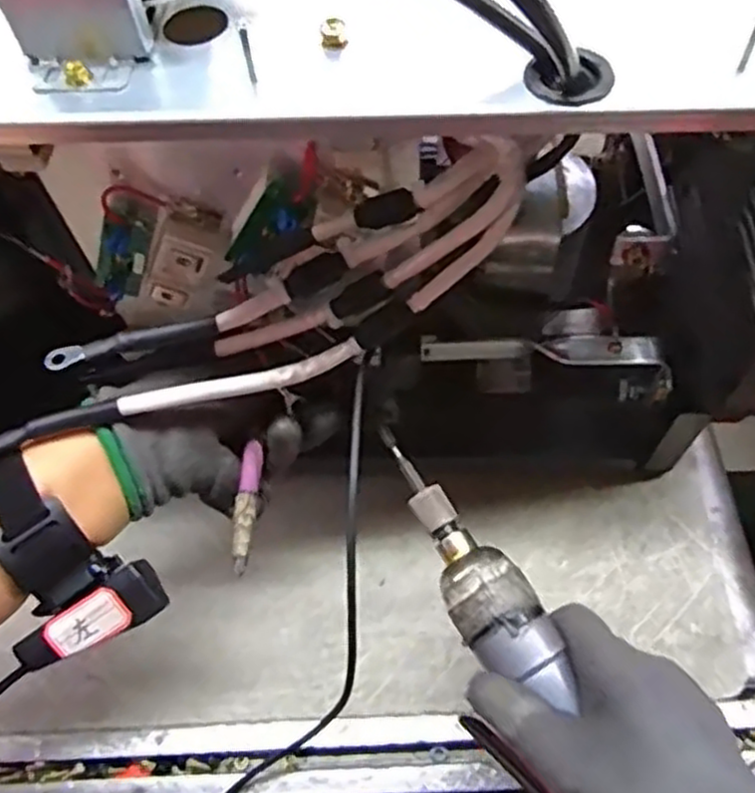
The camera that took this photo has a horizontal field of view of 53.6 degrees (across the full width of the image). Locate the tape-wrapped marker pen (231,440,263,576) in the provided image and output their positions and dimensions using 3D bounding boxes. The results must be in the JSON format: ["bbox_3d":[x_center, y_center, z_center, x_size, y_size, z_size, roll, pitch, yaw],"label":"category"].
[{"bbox_3d":[-0.064,0.053,0.369,0.009,0.007,0.073,-1,50,3],"label":"tape-wrapped marker pen"}]

